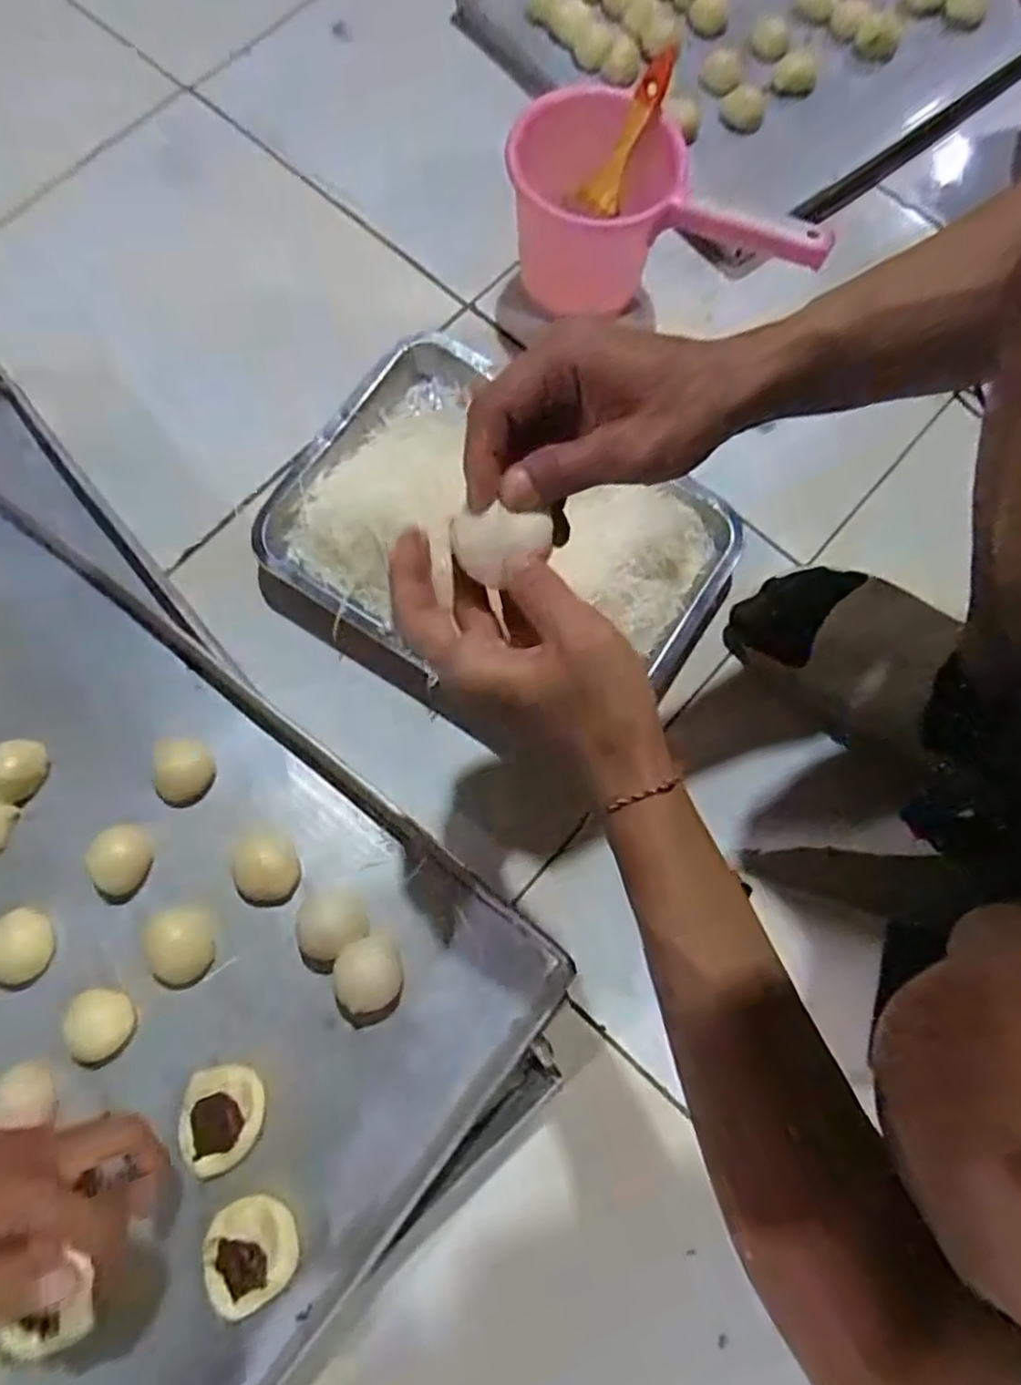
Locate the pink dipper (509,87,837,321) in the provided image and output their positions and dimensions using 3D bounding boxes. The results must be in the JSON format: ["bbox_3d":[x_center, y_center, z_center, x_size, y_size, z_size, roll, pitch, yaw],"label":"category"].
[{"bbox_3d":[0.124,-0.396,0.591,0.244,0.121,0.114,14,76,2],"label":"pink dipper"}]

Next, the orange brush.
[{"bbox_3d":[0.098,-0.456,0.577,0.023,0.119,0.031,39,34,8],"label":"orange brush"}]

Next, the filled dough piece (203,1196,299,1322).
[{"bbox_3d":[-0.155,0.333,0.416,0.053,0.014,0.053,-20,77,-6],"label":"filled dough piece"}]

